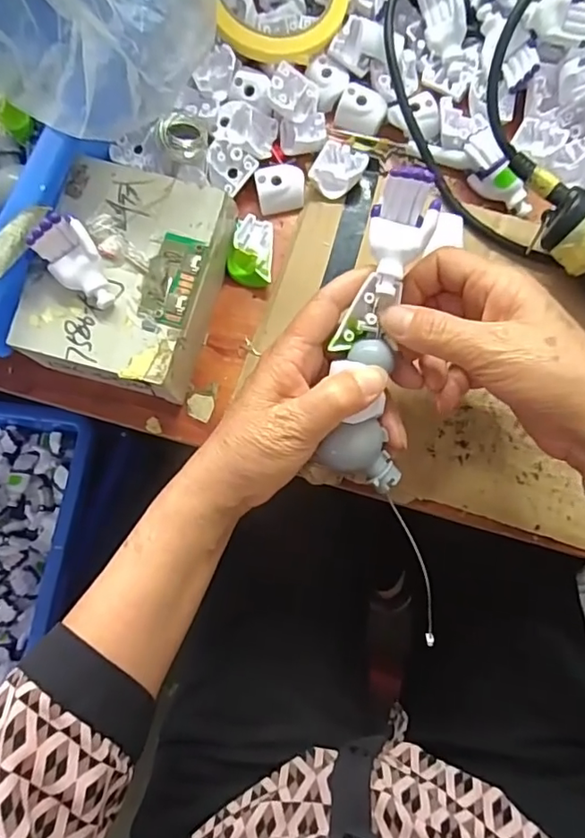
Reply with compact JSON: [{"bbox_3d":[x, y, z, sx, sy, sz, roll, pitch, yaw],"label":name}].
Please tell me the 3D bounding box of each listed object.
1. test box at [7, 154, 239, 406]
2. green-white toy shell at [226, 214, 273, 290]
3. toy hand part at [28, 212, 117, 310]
[{"bbox_3d":[-0.097,-0.079,0.338,0.095,0.055,0.125,16,79,4],"label":"test box"},{"bbox_3d":[-0.027,-0.109,0.360,0.027,0.013,0.045,3,79,2],"label":"green-white toy shell"},{"bbox_3d":[-0.117,-0.081,0.299,0.028,0.019,0.050,-26,101,9],"label":"toy hand part"}]

